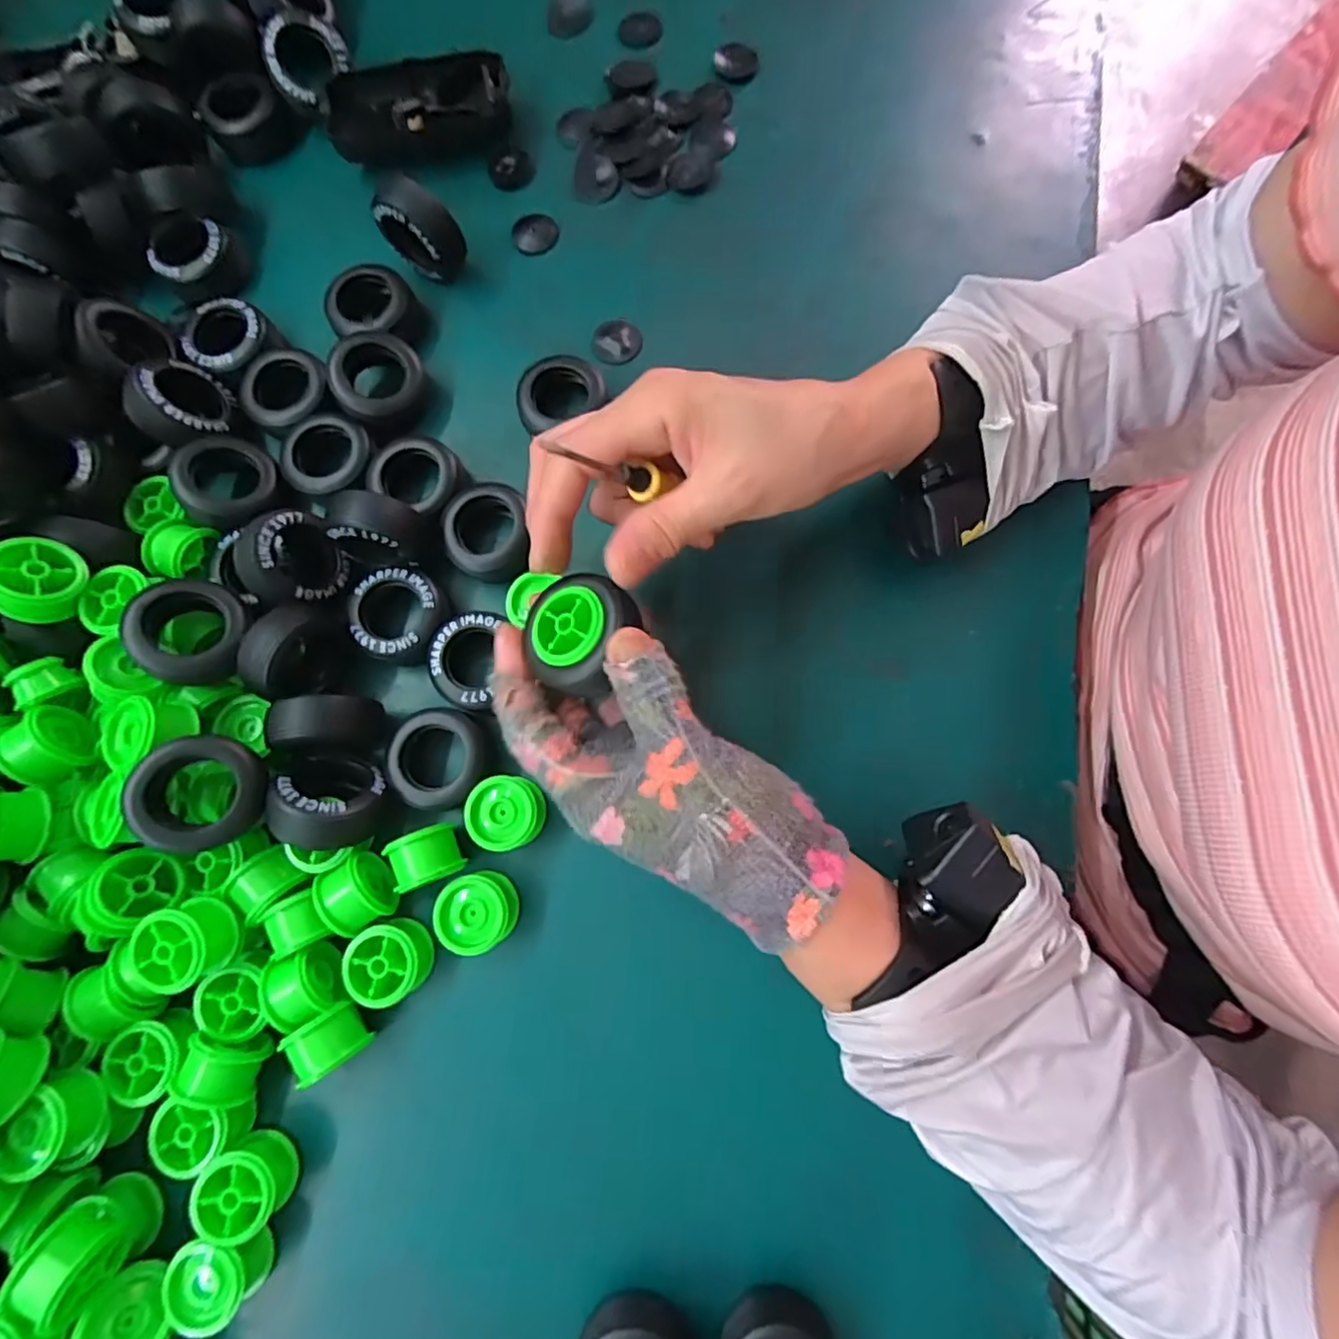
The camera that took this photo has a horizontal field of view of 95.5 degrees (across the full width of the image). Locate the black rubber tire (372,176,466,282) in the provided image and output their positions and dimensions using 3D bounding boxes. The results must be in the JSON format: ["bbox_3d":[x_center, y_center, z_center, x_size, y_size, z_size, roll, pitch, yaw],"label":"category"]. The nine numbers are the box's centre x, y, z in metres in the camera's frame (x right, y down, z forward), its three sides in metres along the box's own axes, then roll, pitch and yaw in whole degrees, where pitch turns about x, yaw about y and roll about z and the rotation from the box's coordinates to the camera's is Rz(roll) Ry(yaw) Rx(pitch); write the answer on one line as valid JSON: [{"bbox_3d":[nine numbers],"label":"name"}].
[{"bbox_3d":[-0.141,-0.250,0.343,0.041,0.046,0.023,28,81,7],"label":"black rubber tire"}]

